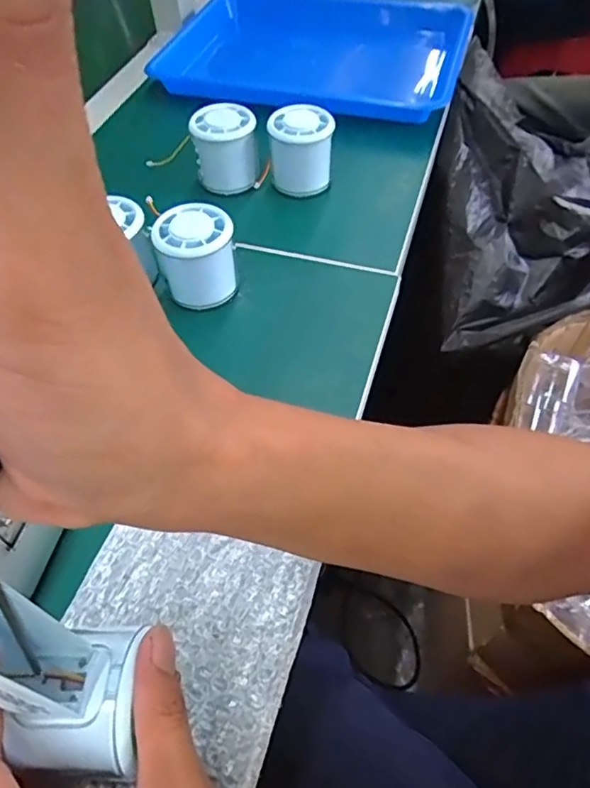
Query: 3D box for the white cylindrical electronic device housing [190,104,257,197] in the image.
[{"bbox_3d":[-0.063,-0.218,0.506,0.054,0.065,0.044,-7,54,-3],"label":"white cylindrical electronic device housing"}]

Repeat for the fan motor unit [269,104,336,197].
[{"bbox_3d":[0.006,-0.216,0.500,0.054,0.060,0.047,-3,54,0],"label":"fan motor unit"}]

